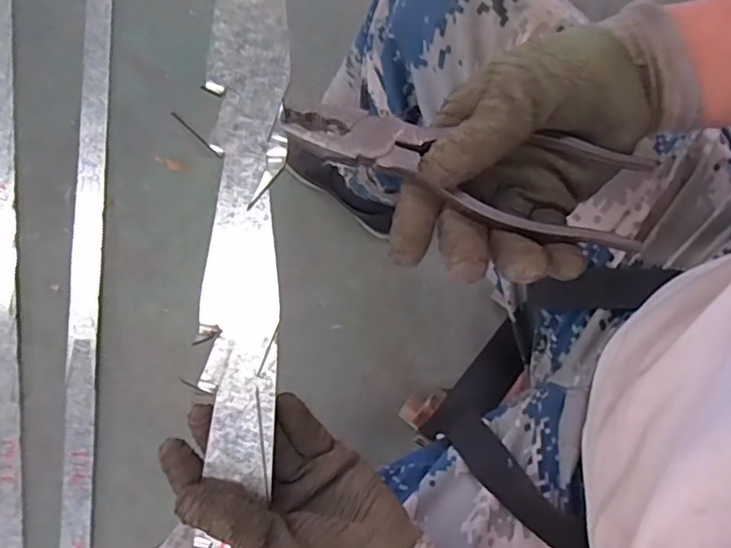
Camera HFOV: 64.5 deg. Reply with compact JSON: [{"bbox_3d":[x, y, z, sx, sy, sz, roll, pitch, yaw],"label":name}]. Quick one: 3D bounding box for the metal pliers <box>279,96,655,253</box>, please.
[{"bbox_3d":[0.051,-0.059,0.302,0.191,0.011,0.054,16,76,0],"label":"metal pliers"}]

